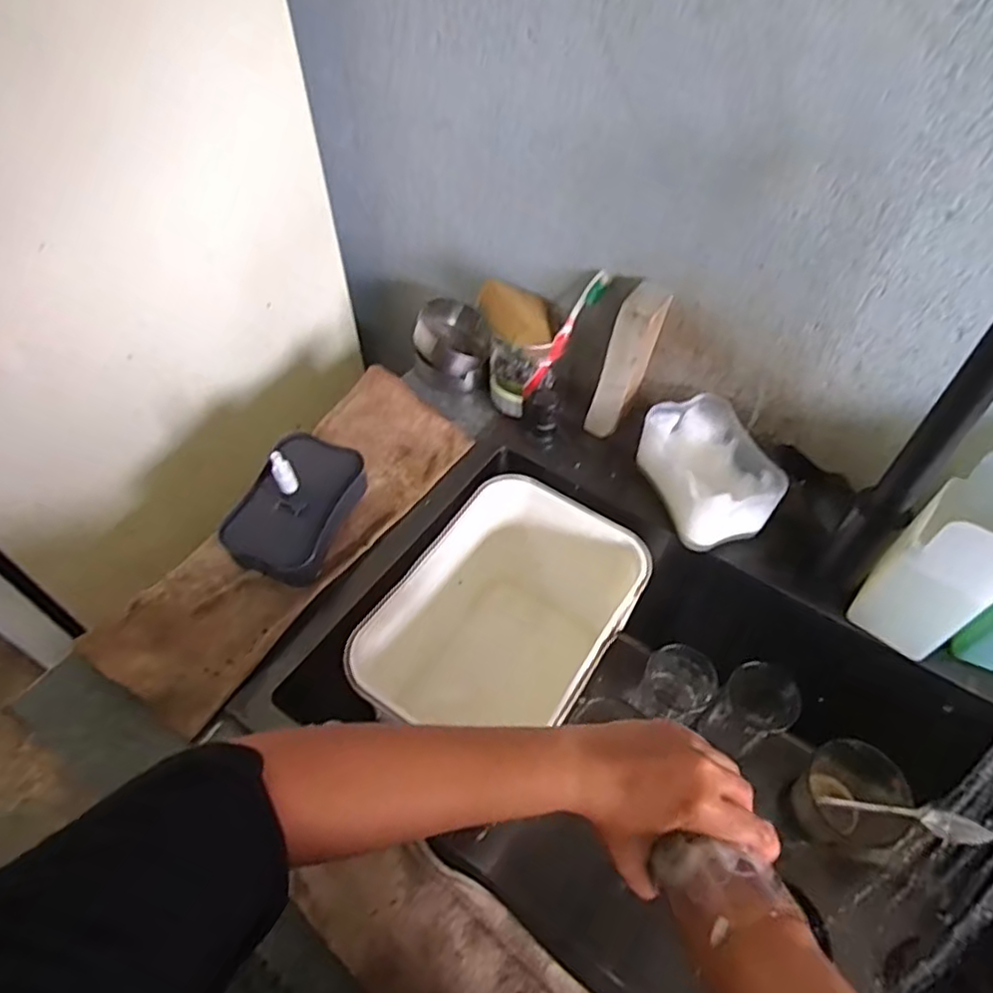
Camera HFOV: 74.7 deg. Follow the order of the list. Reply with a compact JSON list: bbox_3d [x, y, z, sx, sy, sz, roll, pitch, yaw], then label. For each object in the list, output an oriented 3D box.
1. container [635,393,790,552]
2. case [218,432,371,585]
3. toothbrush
[{"bbox_3d":[0.210,-0.027,0.654,0.098,0.067,0.140,-14,53,-12],"label":"container"},{"bbox_3d":[-0.186,0.009,0.618,0.090,0.061,0.136,19,54,14],"label":"case"},{"bbox_3d":[0.071,-0.169,0.694,0.017,0.153,0.016,3,41,-44],"label":"toothbrush"}]

